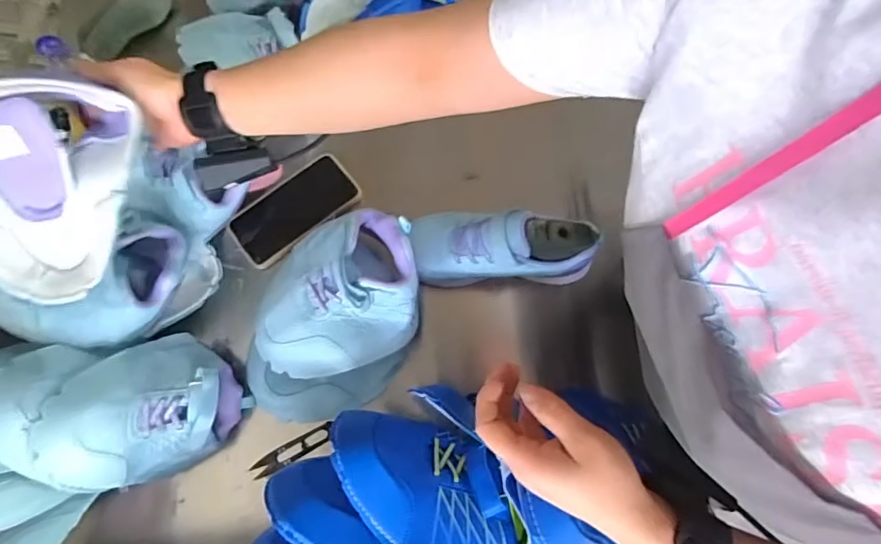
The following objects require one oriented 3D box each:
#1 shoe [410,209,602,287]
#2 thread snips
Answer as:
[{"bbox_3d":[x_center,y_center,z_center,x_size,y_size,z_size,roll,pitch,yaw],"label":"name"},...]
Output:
[{"bbox_3d":[0.062,-0.033,0.561,0.213,0.081,0.083,-1,76,1],"label":"shoe"},{"bbox_3d":[-0.166,0.201,0.562,0.097,0.007,0.021,-28,77,-6],"label":"thread snips"}]

